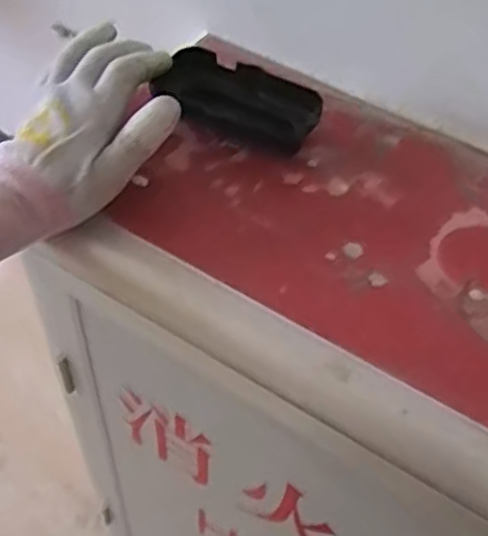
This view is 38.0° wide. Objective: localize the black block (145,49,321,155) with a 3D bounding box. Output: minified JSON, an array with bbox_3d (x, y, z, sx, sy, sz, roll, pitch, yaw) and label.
[{"bbox_3d":[-0.003,-0.109,0.451,0.101,0.028,0.048,24,55,10],"label":"black block"}]

